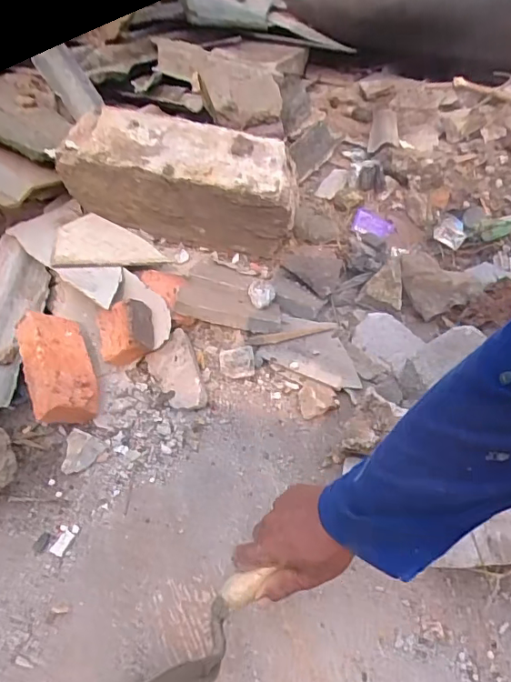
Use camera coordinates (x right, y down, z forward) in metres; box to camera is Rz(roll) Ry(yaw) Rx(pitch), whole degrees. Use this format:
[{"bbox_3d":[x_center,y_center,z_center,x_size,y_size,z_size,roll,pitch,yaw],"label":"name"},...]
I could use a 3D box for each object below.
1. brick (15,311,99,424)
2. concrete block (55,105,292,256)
[{"bbox_3d":[-0.277,0.043,0.710,0.092,0.056,0.165,17,38,-52],"label":"brick"},{"bbox_3d":[-0.129,-0.283,0.910,0.421,0.170,0.136,13,63,9],"label":"concrete block"}]

